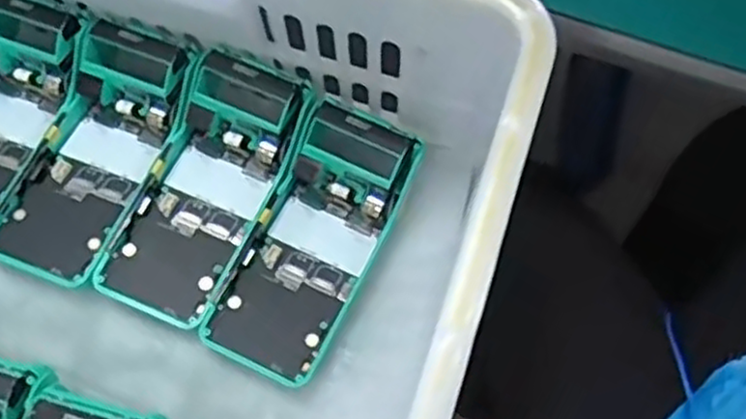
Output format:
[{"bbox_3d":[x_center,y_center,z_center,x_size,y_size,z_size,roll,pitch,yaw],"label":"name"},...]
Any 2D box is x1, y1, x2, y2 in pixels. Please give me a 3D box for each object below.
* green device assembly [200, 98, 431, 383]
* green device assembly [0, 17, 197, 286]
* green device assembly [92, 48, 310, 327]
[{"bbox_3d":[-0.036,0.018,0.449,0.077,0.041,0.167,24,73,10],"label":"green device assembly"},{"bbox_3d":[-0.176,-0.039,0.467,0.074,0.044,0.166,23,72,9],"label":"green device assembly"},{"bbox_3d":[-0.104,-0.014,0.456,0.070,0.049,0.161,23,72,9],"label":"green device assembly"}]

